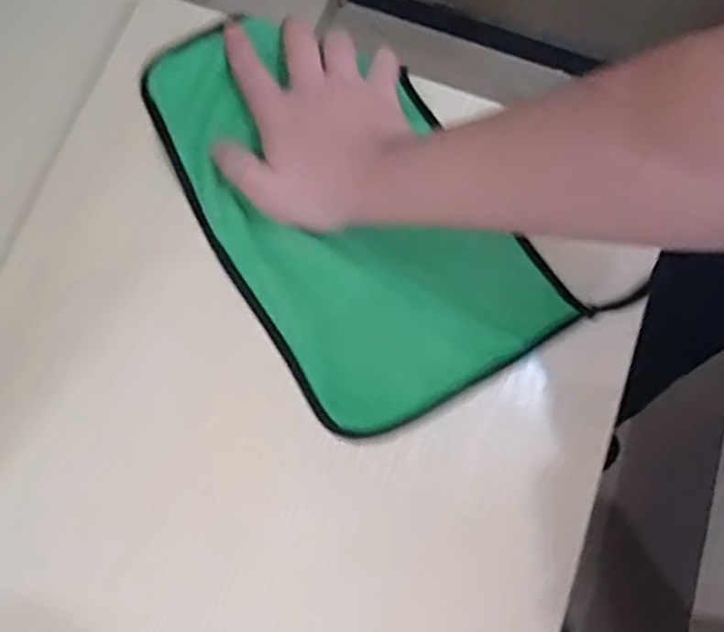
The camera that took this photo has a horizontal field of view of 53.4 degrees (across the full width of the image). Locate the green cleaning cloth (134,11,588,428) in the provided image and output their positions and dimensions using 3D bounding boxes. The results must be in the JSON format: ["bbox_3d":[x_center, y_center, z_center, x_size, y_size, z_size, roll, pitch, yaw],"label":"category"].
[{"bbox_3d":[-0.014,-0.078,0.472,0.171,0.010,0.295,-32,81,-6],"label":"green cleaning cloth"}]

